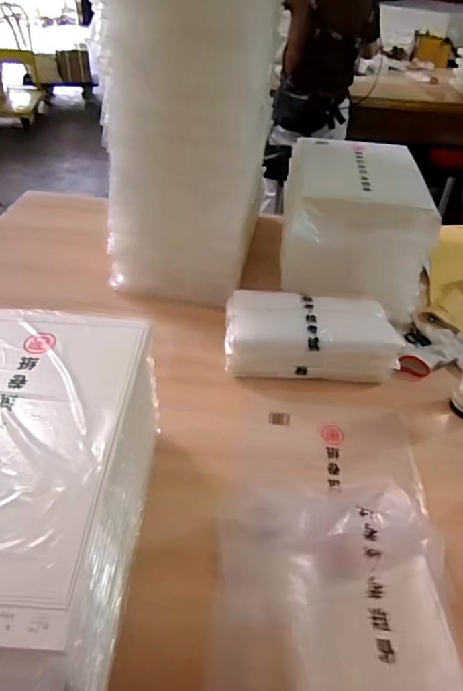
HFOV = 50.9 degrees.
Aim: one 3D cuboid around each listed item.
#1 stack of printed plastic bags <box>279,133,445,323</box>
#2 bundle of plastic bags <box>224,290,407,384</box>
[{"bbox_3d":[0.272,-0.294,1.094,0.291,0.193,0.442,9,41,4],"label":"stack of printed plastic bags"},{"bbox_3d":[0.144,-0.026,0.912,0.306,0.072,0.175,3,41,-3],"label":"bundle of plastic bags"}]

